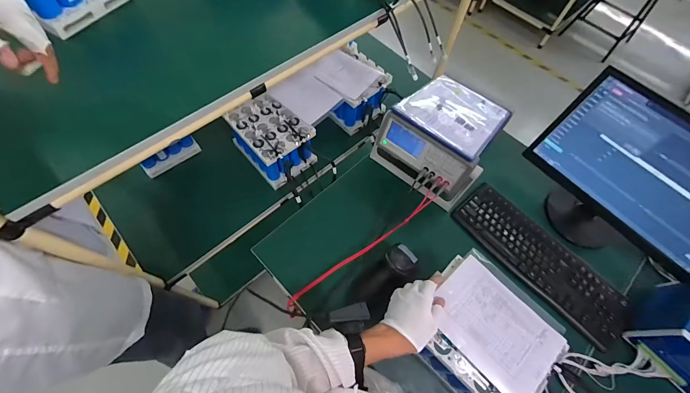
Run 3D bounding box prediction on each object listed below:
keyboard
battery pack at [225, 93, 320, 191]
[{"bbox_3d":[0.486,0.156,0.779,0.147,0.036,0.438,-37,71,-19],"label":"keyboard"},{"bbox_3d":[-0.230,-0.170,0.981,0.264,0.150,0.178,39,68,15],"label":"battery pack"}]

